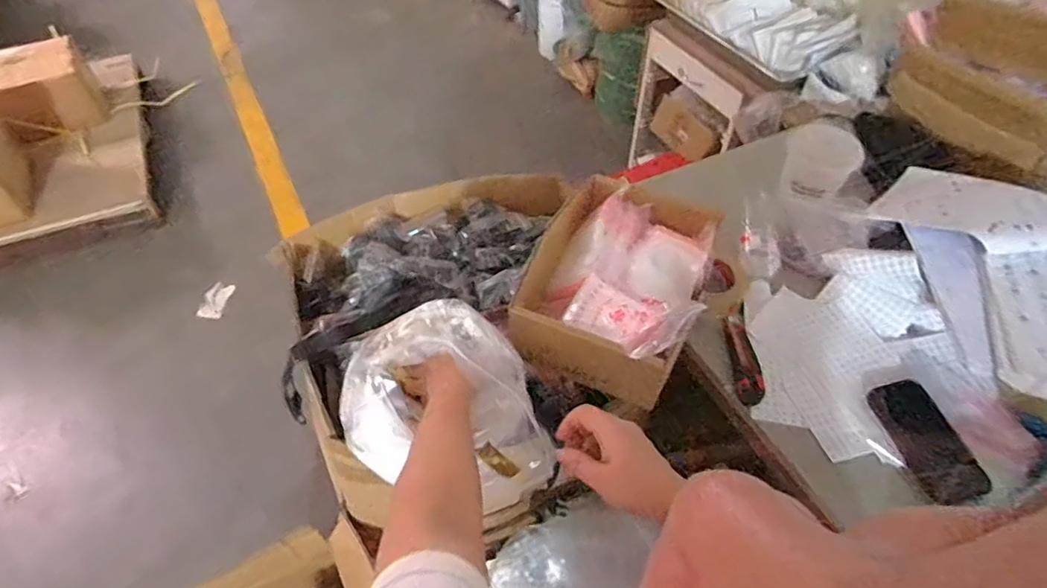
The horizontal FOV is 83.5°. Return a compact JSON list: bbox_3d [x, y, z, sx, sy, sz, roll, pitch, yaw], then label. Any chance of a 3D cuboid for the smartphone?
[{"bbox_3d":[0.538,0.192,0.779,0.086,0.014,0.165,-6,50,-6],"label":"smartphone"}]

